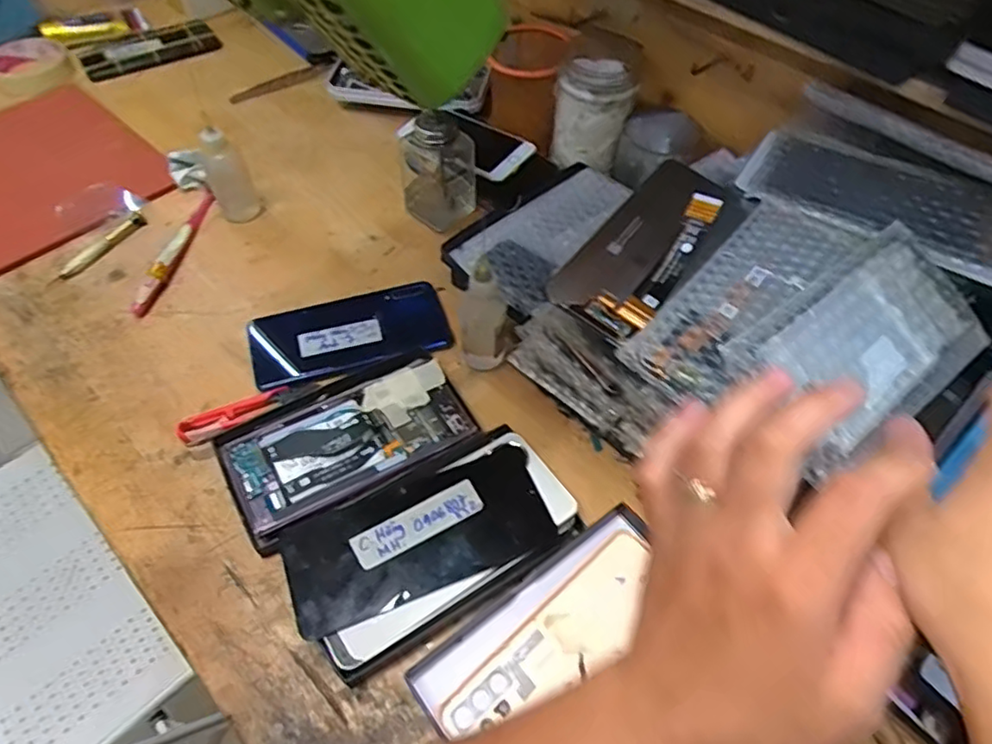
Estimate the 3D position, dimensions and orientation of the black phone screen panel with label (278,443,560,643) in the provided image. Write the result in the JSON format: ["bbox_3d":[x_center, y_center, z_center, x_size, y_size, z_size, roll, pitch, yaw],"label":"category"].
[{"bbox_3d":[-0.049,0.104,0.400,0.166,0.006,0.076,-18,59,-16],"label":"black phone screen panel with label"}]

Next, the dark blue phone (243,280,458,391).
[{"bbox_3d":[-0.119,-0.032,0.513,0.158,0.015,0.078,-18,56,-14],"label":"dark blue phone"}]

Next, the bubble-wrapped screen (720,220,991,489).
[{"bbox_3d":[0.201,-0.015,0.336,0.162,0.007,0.086,-32,84,-22],"label":"bubble-wrapped screen"}]

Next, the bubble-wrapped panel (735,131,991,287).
[{"bbox_3d":[0.260,-0.109,0.408,0.187,0.014,0.080,27,58,18],"label":"bubble-wrapped panel"}]

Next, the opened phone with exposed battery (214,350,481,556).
[{"bbox_3d":[-0.105,0.044,0.444,0.167,0.013,0.093,-29,59,-20],"label":"opened phone with exposed battery"}]

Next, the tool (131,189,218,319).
[{"bbox_3d":[-0.287,-0.109,0.560,0.019,0.019,0.154,9,54,5],"label":"tool"}]

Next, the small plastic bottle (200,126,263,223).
[{"bbox_3d":[-0.248,-0.184,0.574,0.041,0.085,0.045,-22,57,-16],"label":"small plastic bottle"}]

